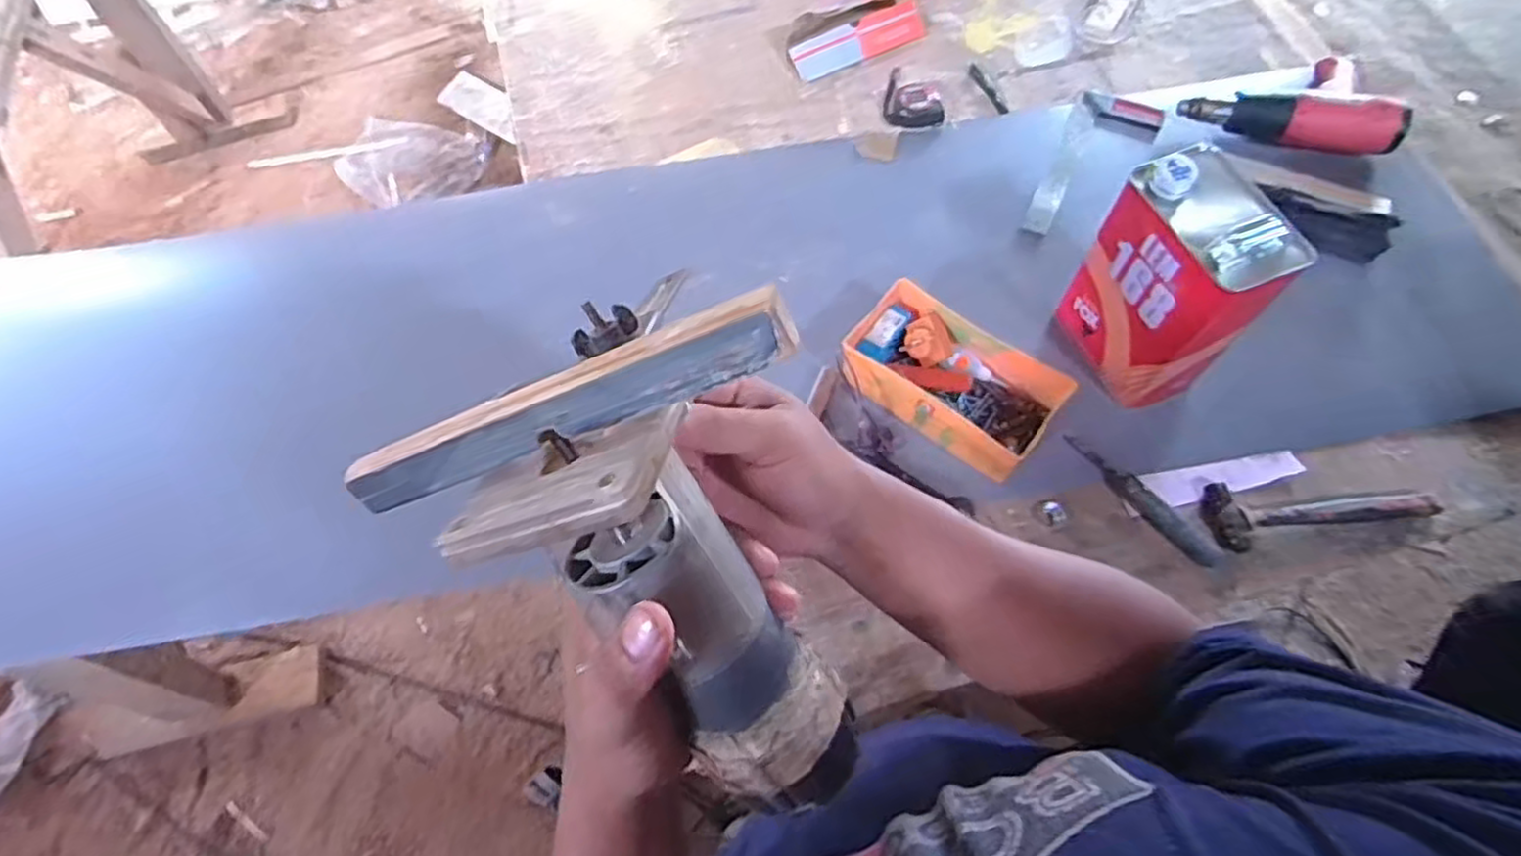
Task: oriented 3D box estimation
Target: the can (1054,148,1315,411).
[{"bbox_3d":[0.447,-0.151,0.812,0.108,0.254,0.176,-16,65,-7],"label":"can"}]

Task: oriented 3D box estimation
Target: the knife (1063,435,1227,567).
[{"bbox_3d":[0.427,0.077,0.824,0.024,0.017,0.201,-38,69,-16],"label":"knife"}]

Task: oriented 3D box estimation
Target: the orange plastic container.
[{"bbox_3d":[0.223,-0.052,0.875,0.241,0.086,0.131,35,69,17],"label":"orange plastic container"}]

